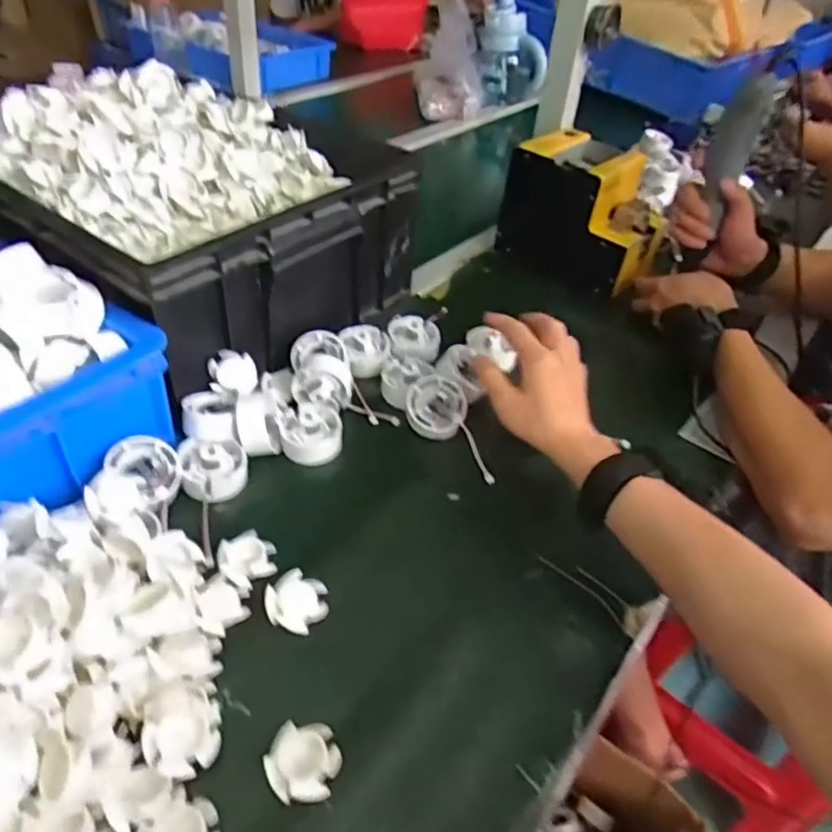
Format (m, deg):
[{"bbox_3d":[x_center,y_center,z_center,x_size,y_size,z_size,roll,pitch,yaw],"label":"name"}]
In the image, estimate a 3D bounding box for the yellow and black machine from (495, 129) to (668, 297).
[{"bbox_3d":[0.221,-0.262,0.800,0.182,0.129,0.126,34,49,28],"label":"yellow and black machine"}]

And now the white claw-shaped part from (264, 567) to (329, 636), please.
[{"bbox_3d":[-0.085,0.132,0.446,0.041,0.015,0.040,3,42,-3],"label":"white claw-shaped part"}]

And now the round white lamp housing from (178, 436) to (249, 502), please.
[{"bbox_3d":[-0.170,0.043,0.527,0.052,0.033,0.051,3,42,-3],"label":"round white lamp housing"}]

